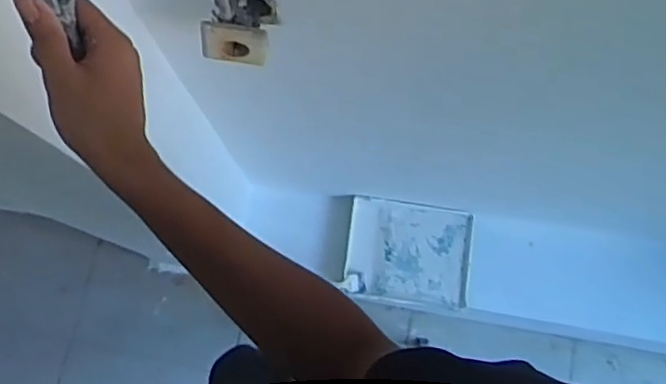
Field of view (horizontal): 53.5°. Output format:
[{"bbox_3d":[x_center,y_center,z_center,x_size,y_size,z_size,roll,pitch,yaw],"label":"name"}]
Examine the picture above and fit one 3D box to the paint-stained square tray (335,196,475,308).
[{"bbox_3d":[0.218,0.163,1.886,0.352,0.062,0.273,7,78,3],"label":"paint-stained square tray"}]

